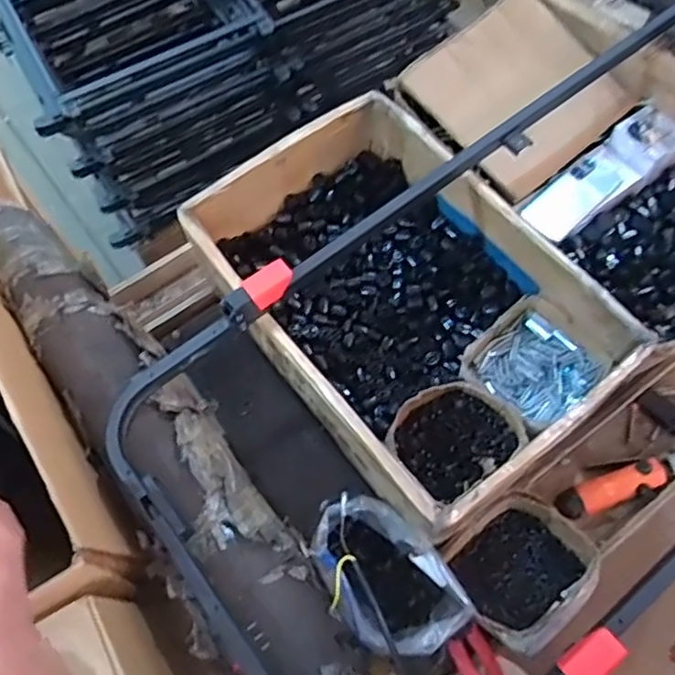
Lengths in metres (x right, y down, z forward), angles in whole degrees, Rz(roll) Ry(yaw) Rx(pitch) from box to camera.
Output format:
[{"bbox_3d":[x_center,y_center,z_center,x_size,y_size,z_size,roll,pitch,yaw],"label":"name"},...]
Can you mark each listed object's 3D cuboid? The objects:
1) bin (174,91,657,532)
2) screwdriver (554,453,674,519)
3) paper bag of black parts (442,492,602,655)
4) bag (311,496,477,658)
[{"bbox_3d":[0.080,-0.051,0.849,0.346,0.161,0.521,-34,69,-12],"label":"bin"},{"bbox_3d":[0.393,0.195,0.853,0.212,0.050,0.046,-19,66,-6],"label":"screwdriver"},{"bbox_3d":[0.220,0.279,0.779,0.158,0.093,0.144,-39,70,-14],"label":"paper bag of black parts"},{"bbox_3d":[0.056,0.278,0.743,0.124,0.107,0.184,-34,69,-12],"label":"bag"}]

